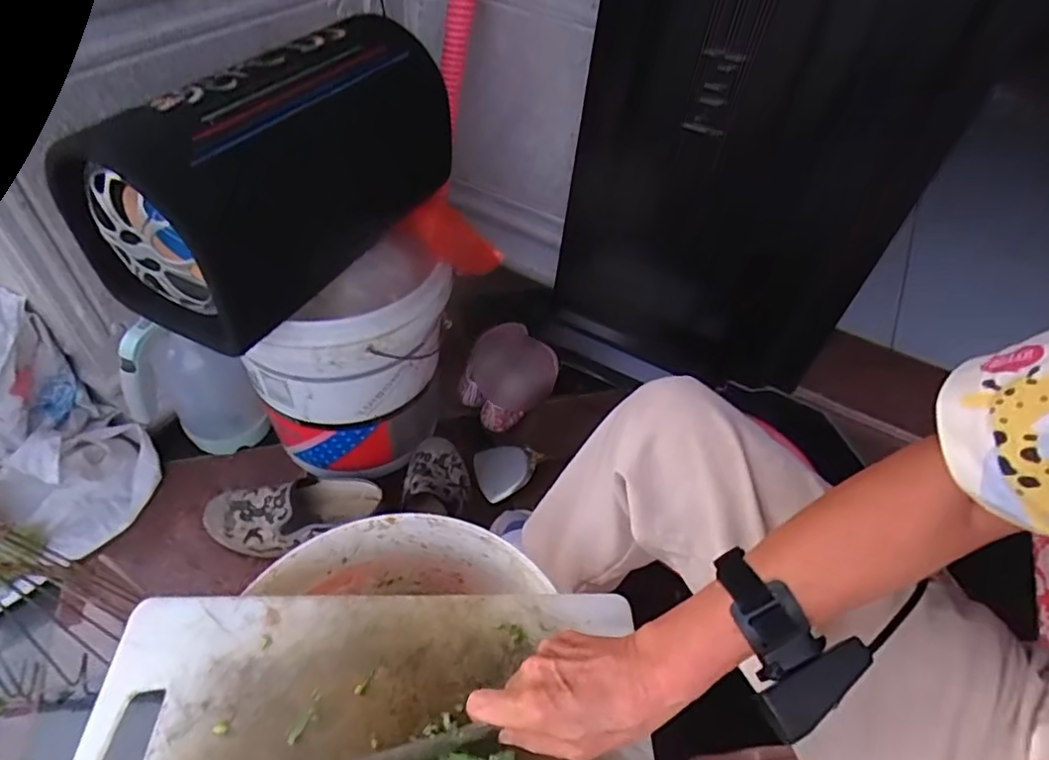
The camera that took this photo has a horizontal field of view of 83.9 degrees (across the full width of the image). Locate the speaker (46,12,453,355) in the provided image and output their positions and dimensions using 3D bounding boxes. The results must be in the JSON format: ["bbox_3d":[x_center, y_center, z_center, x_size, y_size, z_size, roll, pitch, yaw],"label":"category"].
[{"bbox_3d":[-0.259,-0.233,0.644,0.159,0.202,0.386,27,50,17],"label":"speaker"}]

